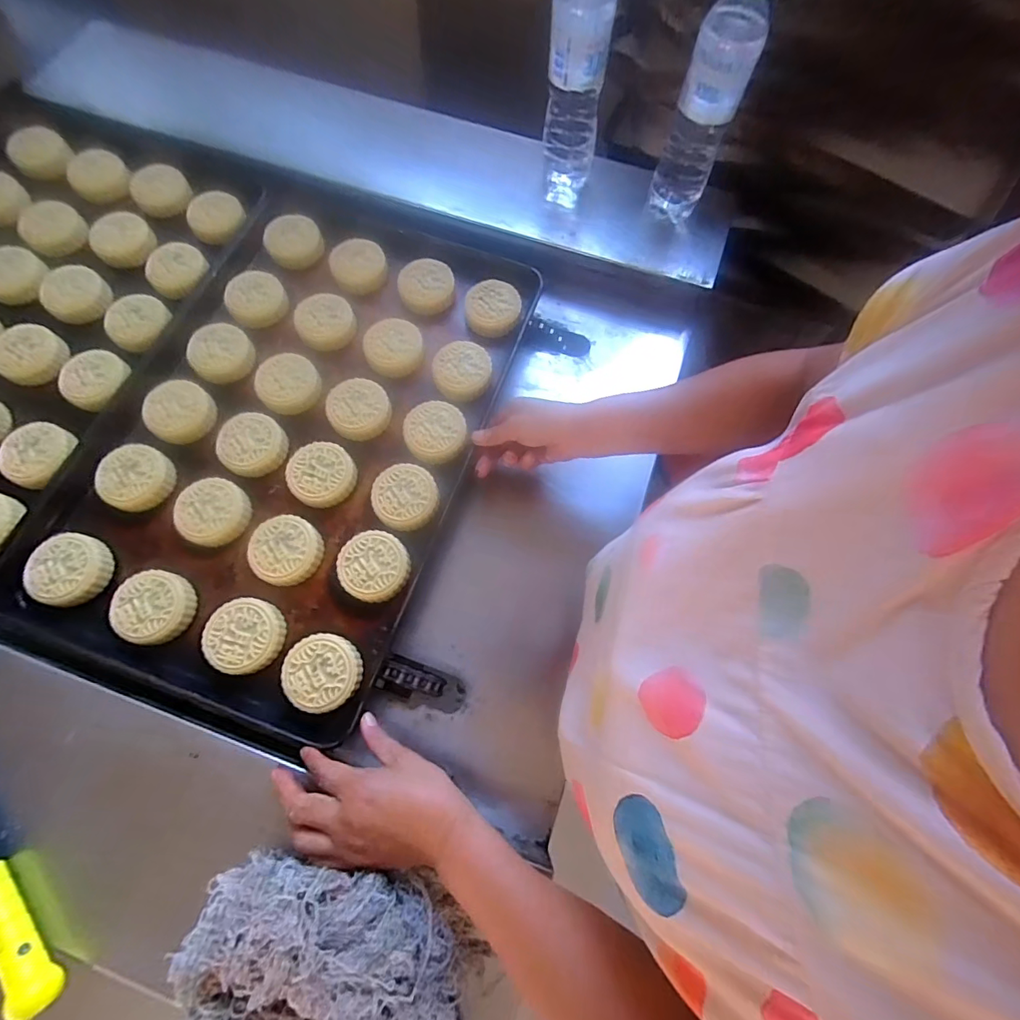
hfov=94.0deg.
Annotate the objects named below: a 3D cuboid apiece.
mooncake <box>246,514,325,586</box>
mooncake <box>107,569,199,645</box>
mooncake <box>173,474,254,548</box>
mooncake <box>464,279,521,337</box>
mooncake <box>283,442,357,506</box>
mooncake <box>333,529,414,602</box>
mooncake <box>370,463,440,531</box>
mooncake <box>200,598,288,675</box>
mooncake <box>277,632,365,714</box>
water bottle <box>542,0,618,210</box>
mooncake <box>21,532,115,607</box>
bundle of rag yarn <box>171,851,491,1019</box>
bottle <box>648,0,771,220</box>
[{"bbox_3d":[-0.234,0.042,0.501,0.069,0.028,0.071,0,71,0],"label":"mooncake"},{"bbox_3d":[-0.358,0.097,0.478,0.068,0.027,0.069,11,71,4],"label":"mooncake"},{"bbox_3d":[-0.317,0.003,0.509,0.071,0.024,0.069,24,73,9],"label":"mooncake"},{"bbox_3d":[-0.022,-0.257,0.603,0.068,0.022,0.069,0,71,1],"label":"mooncake"},{"bbox_3d":[-0.208,-0.038,0.527,0.070,0.026,0.069,0,71,0],"label":"mooncake"},{"bbox_3d":[-0.142,0.060,0.498,0.071,0.025,0.070,0,71,0],"label":"mooncake"},{"bbox_3d":[-0.115,-0.014,0.521,0.069,0.022,0.071,0,71,0],"label":"mooncake"},{"bbox_3d":[-0.262,0.125,0.474,0.071,0.028,0.069,4,71,2],"label":"mooncake"},{"bbox_3d":[-0.181,0.158,0.465,0.069,0.028,0.068,0,71,0],"label":"mooncake"},{"bbox_3d":[0.074,-0.474,0.540,0.065,0.224,0.078,3,71,2],"label":"water bottle"},{"bbox_3d":[-0.449,0.061,0.487,0.068,0.029,0.070,0,71,0],"label":"mooncake"},{"bbox_3d":[-0.136,0.347,0.339,0.218,0.069,0.146,9,71,4],"label":"bundle of rag yarn"},{"bbox_3d":[0.216,-0.440,0.529,0.066,0.228,0.065,16,72,6],"label":"bottle"}]

